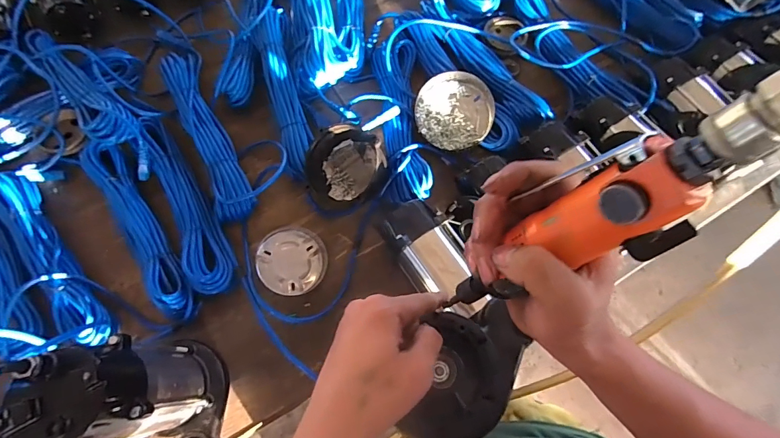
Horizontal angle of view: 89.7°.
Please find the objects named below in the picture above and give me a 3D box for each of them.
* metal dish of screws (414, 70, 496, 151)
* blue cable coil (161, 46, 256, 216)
[{"bbox_3d":[0.113,-0.190,0.684,0.135,0.048,0.128,13,69,4],"label":"metal dish of screws"},{"bbox_3d":[-0.320,-0.161,0.676,0.064,0.033,0.350,-24,71,-10],"label":"blue cable coil"}]

